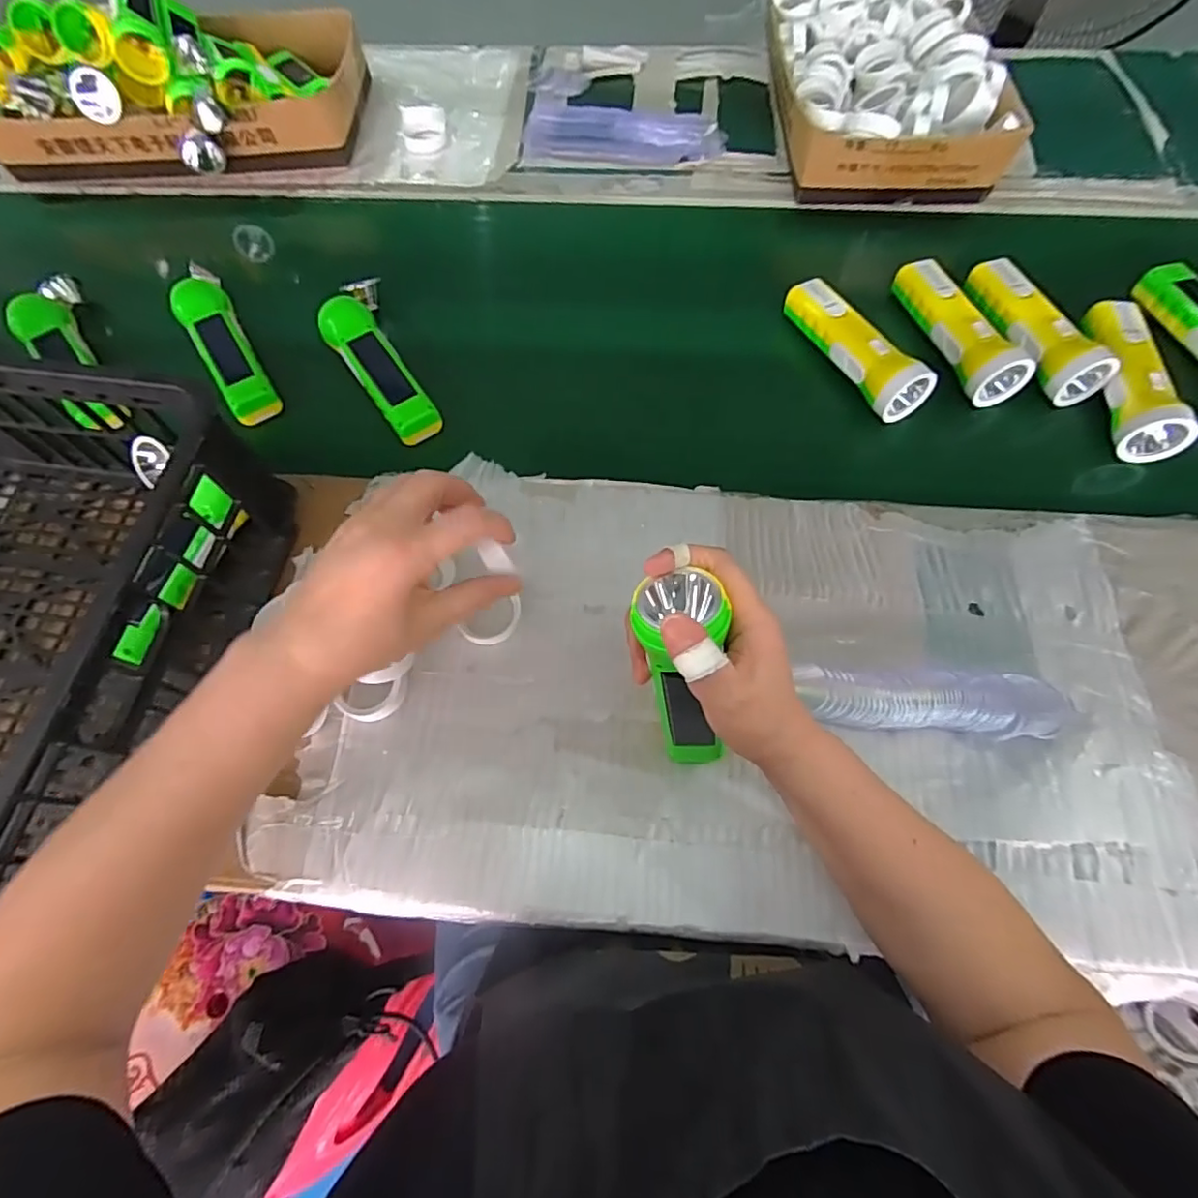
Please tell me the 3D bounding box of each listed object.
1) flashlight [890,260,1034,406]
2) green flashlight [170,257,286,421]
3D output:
[{"bbox_3d":[0.339,-0.255,0.556,0.054,0.054,0.161,-16,67,-6],"label":"flashlight"},{"bbox_3d":[-0.366,-0.252,0.576,0.051,0.037,0.187,-30,71,-12],"label":"green flashlight"}]

